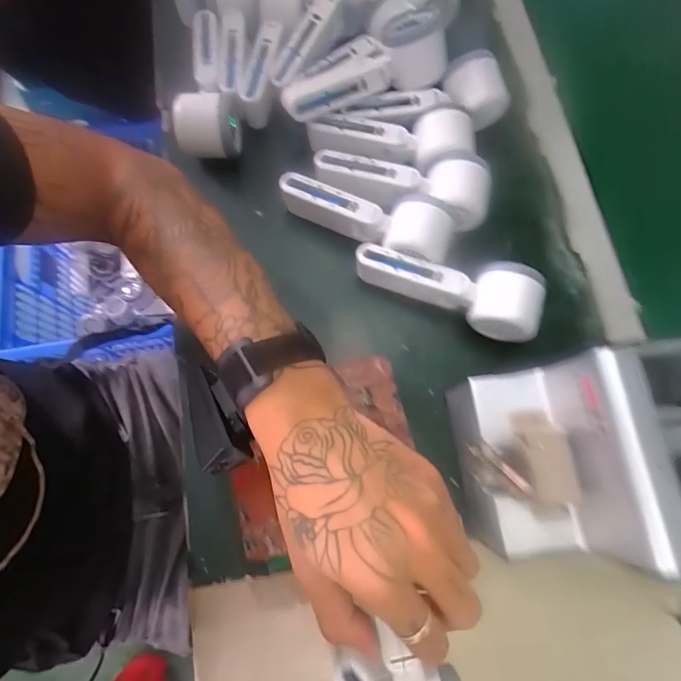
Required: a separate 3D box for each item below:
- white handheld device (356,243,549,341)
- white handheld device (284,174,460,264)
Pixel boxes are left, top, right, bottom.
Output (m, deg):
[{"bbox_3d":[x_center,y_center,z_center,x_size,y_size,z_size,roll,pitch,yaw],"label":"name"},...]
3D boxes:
[{"bbox_3d":[0.097,-0.049,0.380,0.169,0.061,0.055,19,75,4],"label":"white handheld device"},{"bbox_3d":[0.023,-0.119,0.391,0.168,0.044,0.051,19,75,4],"label":"white handheld device"}]

